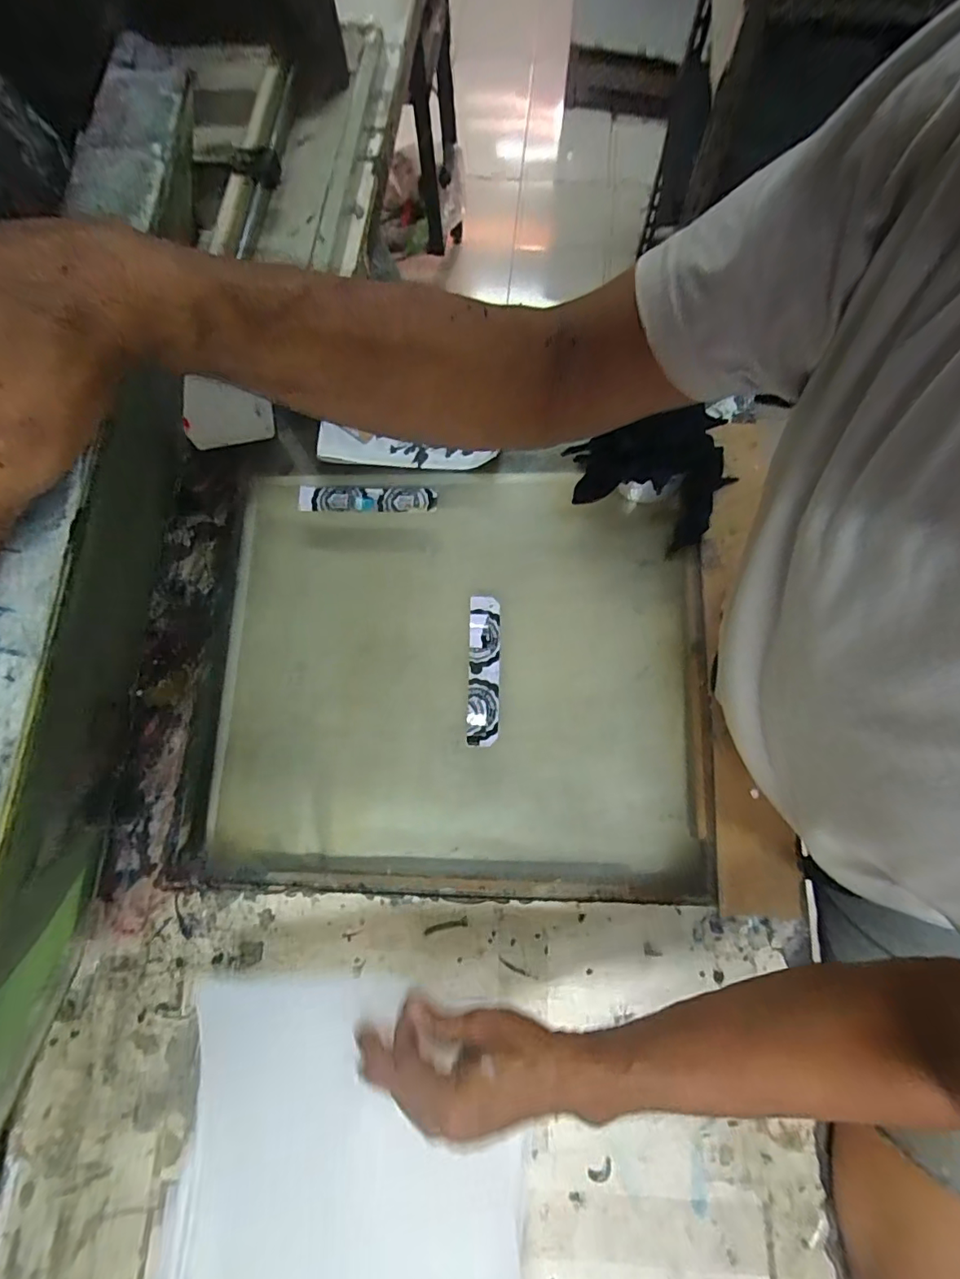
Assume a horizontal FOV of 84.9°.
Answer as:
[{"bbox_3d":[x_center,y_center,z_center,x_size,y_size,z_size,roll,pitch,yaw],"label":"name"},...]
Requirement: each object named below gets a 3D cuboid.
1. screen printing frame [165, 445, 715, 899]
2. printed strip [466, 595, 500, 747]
[{"bbox_3d":[-0.031,0.018,0.577,0.529,0.050,0.466,1,75,1],"label":"screen printing frame"},{"bbox_3d":[0.004,0.031,0.547,0.032,0.007,0.155,1,75,1],"label":"printed strip"}]

